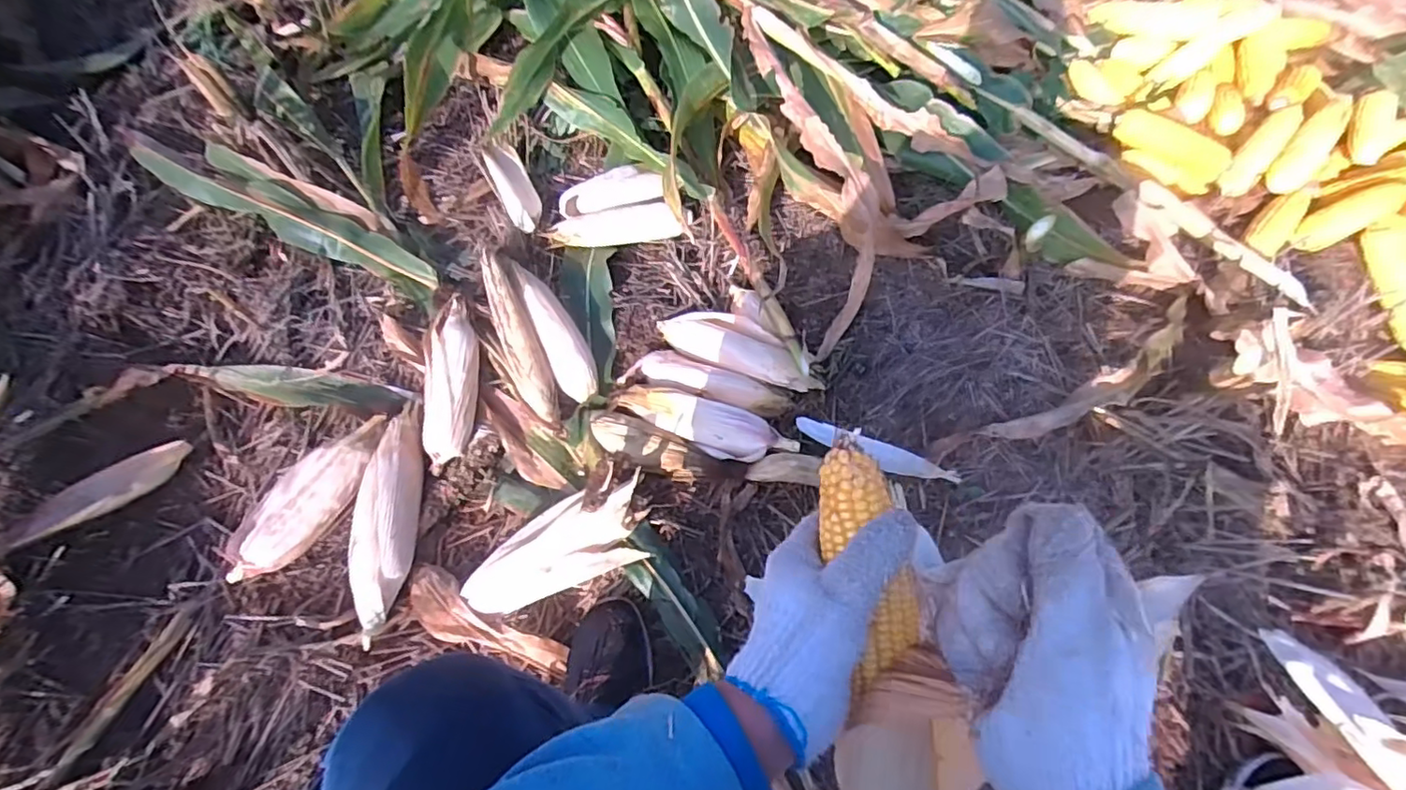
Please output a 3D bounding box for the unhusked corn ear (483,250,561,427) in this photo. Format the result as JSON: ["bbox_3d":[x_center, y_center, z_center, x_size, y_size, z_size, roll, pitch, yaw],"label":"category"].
[{"bbox_3d":[-0.268,-0.082,0.881,0.061,0.056,0.272,-21,66,-10],"label":"unhusked corn ear"}]

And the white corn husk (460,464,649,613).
[{"bbox_3d":[-0.182,0.192,0.771,0.241,0.049,0.108,-26,68,1],"label":"white corn husk"}]

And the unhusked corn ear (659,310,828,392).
[{"bbox_3d":[0.052,-0.063,0.911,0.246,0.060,0.086,30,68,13],"label":"unhusked corn ear"}]

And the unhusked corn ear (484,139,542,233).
[{"bbox_3d":[-0.321,-0.353,1.038,0.060,0.049,0.232,-22,66,-11],"label":"unhusked corn ear"}]

